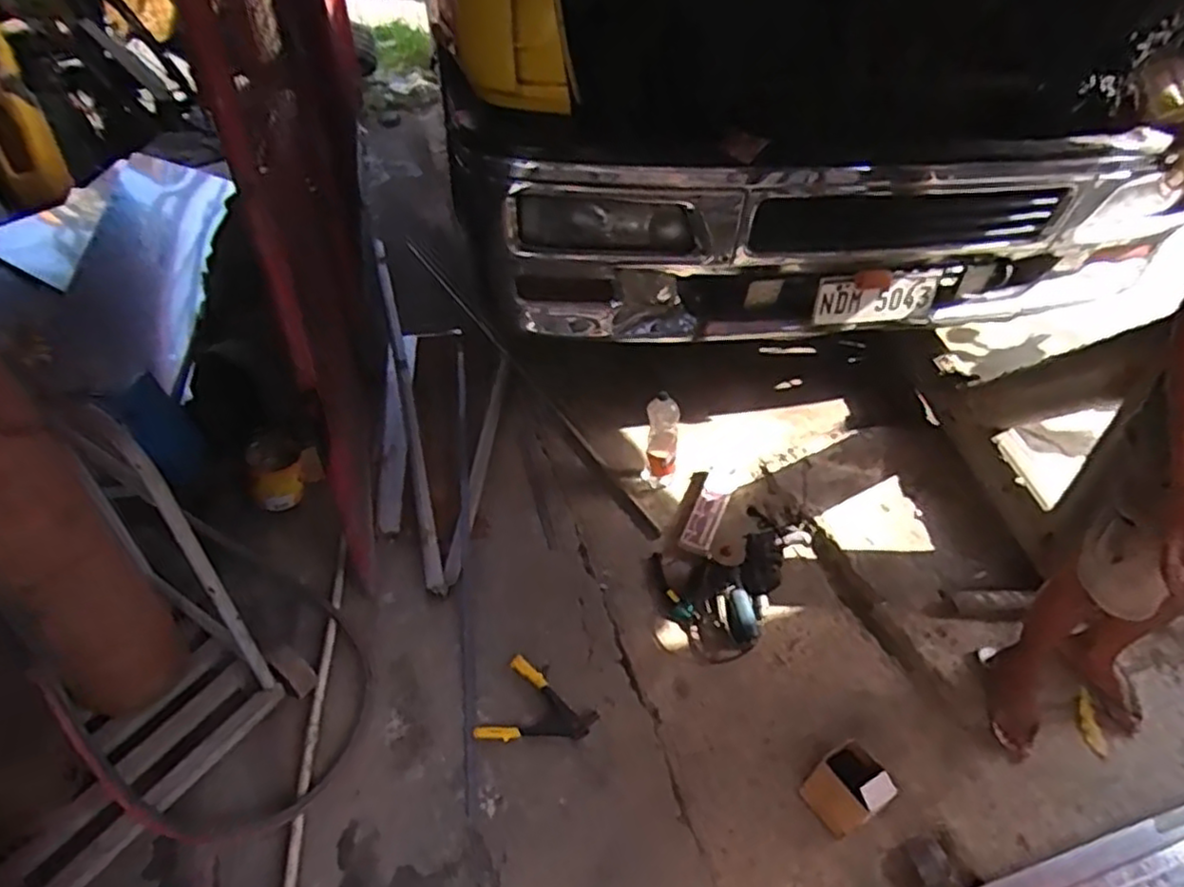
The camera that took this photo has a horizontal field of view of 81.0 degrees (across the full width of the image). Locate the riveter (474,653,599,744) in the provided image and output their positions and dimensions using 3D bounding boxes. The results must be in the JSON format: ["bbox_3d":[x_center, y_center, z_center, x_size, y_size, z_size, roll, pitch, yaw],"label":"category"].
[{"bbox_3d":[-0.108,0.585,1.524,0.230,0.032,0.189,16,44,14],"label":"riveter"}]

